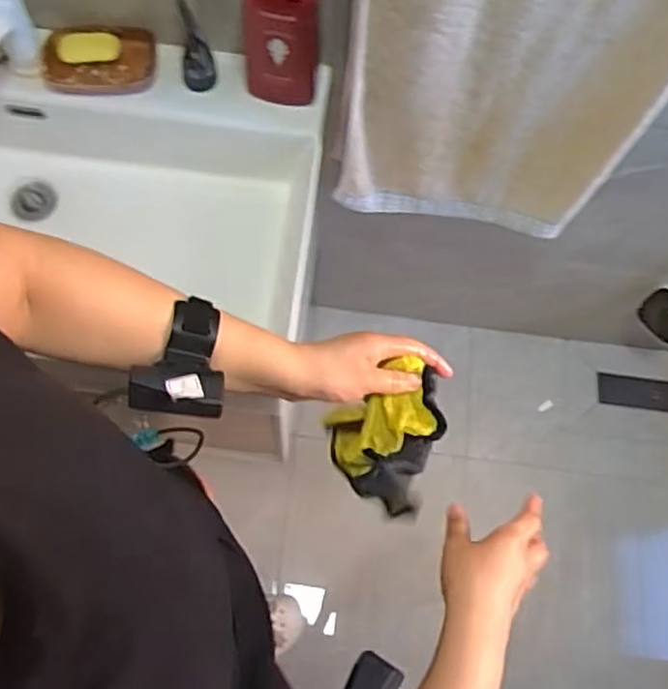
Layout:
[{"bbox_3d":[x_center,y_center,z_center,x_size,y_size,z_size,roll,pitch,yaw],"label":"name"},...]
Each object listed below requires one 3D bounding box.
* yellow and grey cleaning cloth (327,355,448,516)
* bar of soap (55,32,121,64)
[{"bbox_3d":[0.057,0.100,0.648,0.093,0.136,0.118,-24,72,-11],"label":"yellow and grey cleaning cloth"},{"bbox_3d":[-0.335,-0.403,0.915,0.081,0.013,0.047,-1,69,-4],"label":"bar of soap"}]

